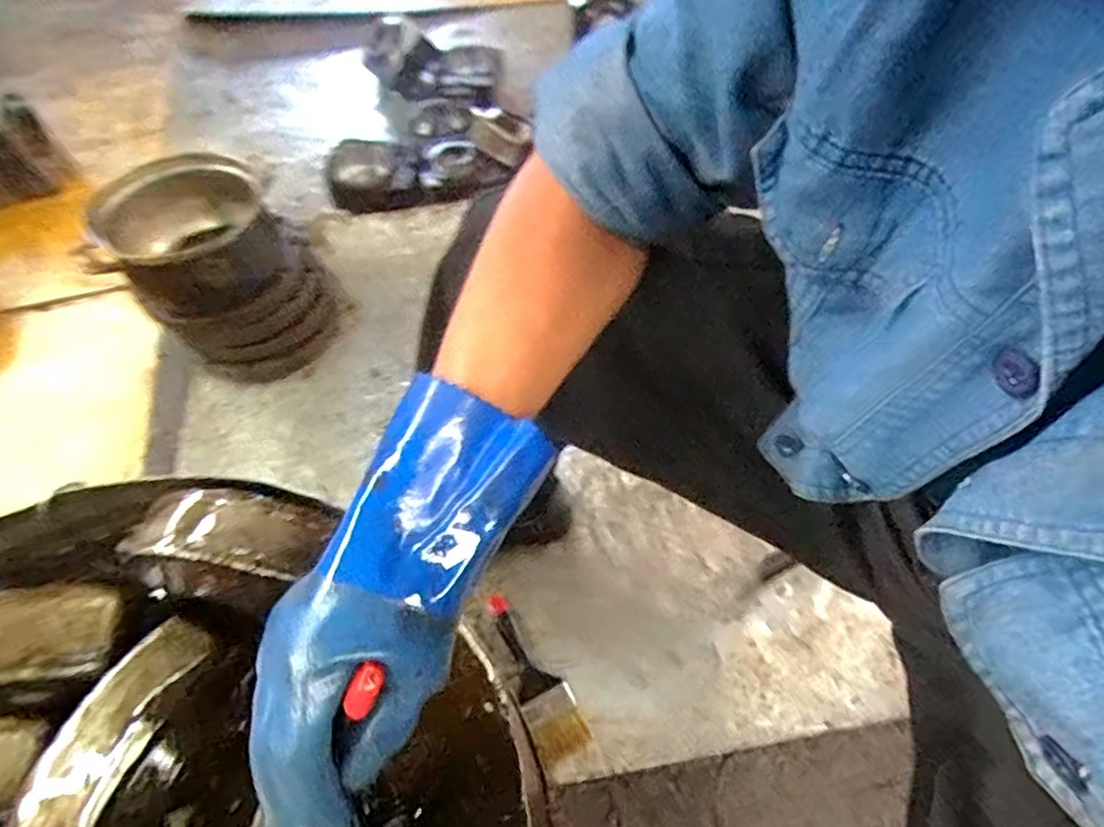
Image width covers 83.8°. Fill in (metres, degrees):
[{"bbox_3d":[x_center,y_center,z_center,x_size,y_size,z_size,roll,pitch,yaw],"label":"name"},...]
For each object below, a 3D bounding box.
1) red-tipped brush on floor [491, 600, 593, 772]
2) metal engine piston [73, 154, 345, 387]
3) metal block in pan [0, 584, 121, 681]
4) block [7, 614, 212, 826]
[{"bbox_3d":[-0.023,0.314,0.744,0.059,0.023,0.193,-25,58,-13],"label":"red-tipped brush on floor"},{"bbox_3d":[-0.533,-0.224,1.030,0.277,0.295,0.244,-24,58,-12],"label":"metal engine piston"},{"bbox_3d":[-0.405,0.162,0.443,0.159,0.033,0.063,-9,56,-3],"label":"metal block in pan"},{"bbox_3d":[-0.292,0.214,0.406,0.055,0.030,0.154,21,60,16],"label":"block"}]

